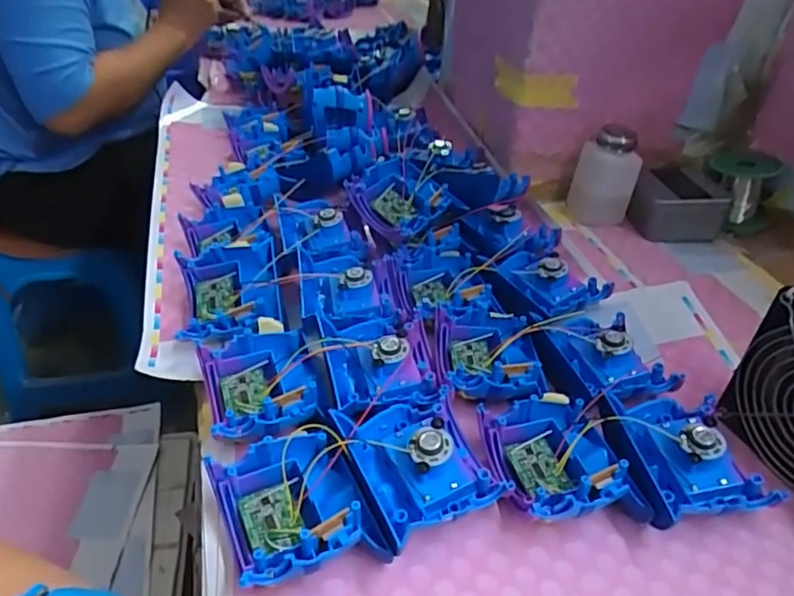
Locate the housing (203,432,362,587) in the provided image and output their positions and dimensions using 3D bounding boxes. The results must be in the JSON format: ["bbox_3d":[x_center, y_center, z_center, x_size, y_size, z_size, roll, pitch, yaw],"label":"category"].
[{"bbox_3d":[-0.058,0.120,0.334,0.075,0.040,0.081,-17,41,-24],"label":"housing"}]

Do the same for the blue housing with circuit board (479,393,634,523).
[{"bbox_3d":[0.101,0.105,0.373,0.080,0.039,0.080,-7,38,-12],"label":"blue housing with circuit board"}]

